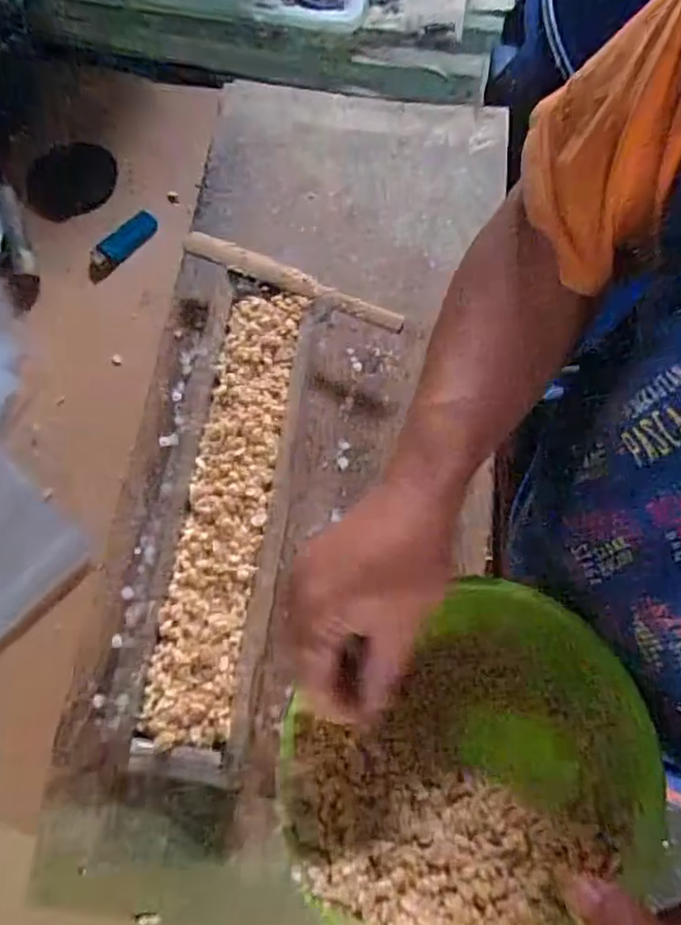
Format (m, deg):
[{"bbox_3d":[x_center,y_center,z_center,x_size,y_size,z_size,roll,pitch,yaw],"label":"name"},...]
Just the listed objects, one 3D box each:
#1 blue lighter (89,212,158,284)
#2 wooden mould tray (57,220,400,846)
[{"bbox_3d":[-0.232,-0.231,0.662,0.022,0.019,0.092,36,75,14],"label":"blue lighter"},{"bbox_3d":[-0.083,0.039,0.522,0.216,0.050,0.476,6,70,4],"label":"wooden mould tray"}]

